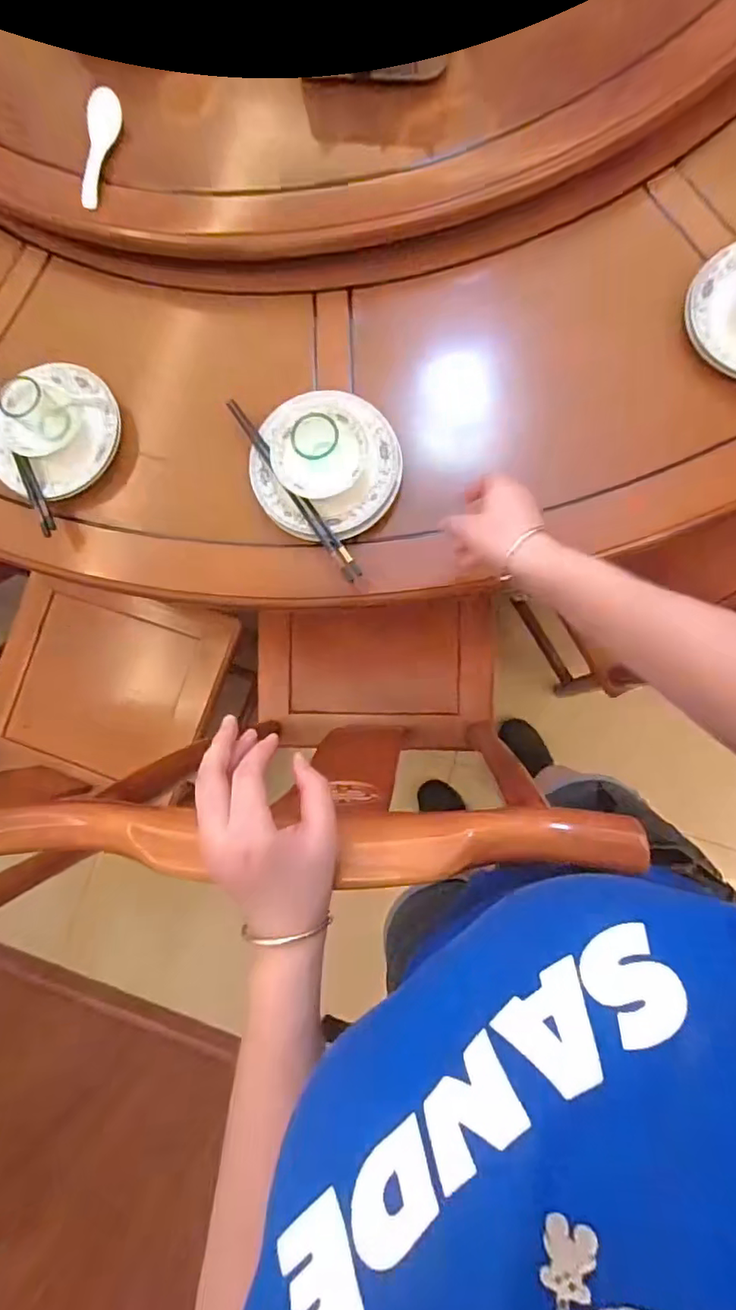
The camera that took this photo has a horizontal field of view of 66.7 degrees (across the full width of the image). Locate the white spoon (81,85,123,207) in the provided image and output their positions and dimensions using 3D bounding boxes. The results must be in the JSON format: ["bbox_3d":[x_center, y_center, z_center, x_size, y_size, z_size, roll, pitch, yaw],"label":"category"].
[{"bbox_3d":[-0.311,-0.583,0.644,0.032,0.021,0.120,22,105,7],"label":"white spoon"}]

